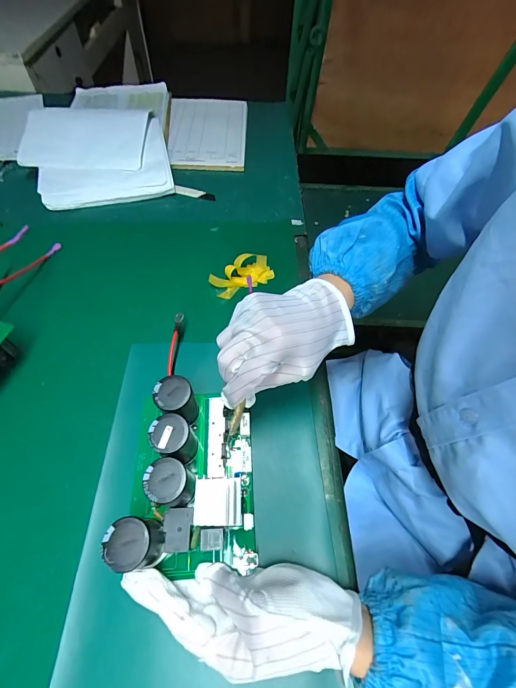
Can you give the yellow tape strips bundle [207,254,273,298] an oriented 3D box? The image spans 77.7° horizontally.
[{"bbox_3d":[-0.022,-0.100,0.454,0.092,0.028,0.040,-25,62,-17],"label":"yellow tape strips bundle"}]

